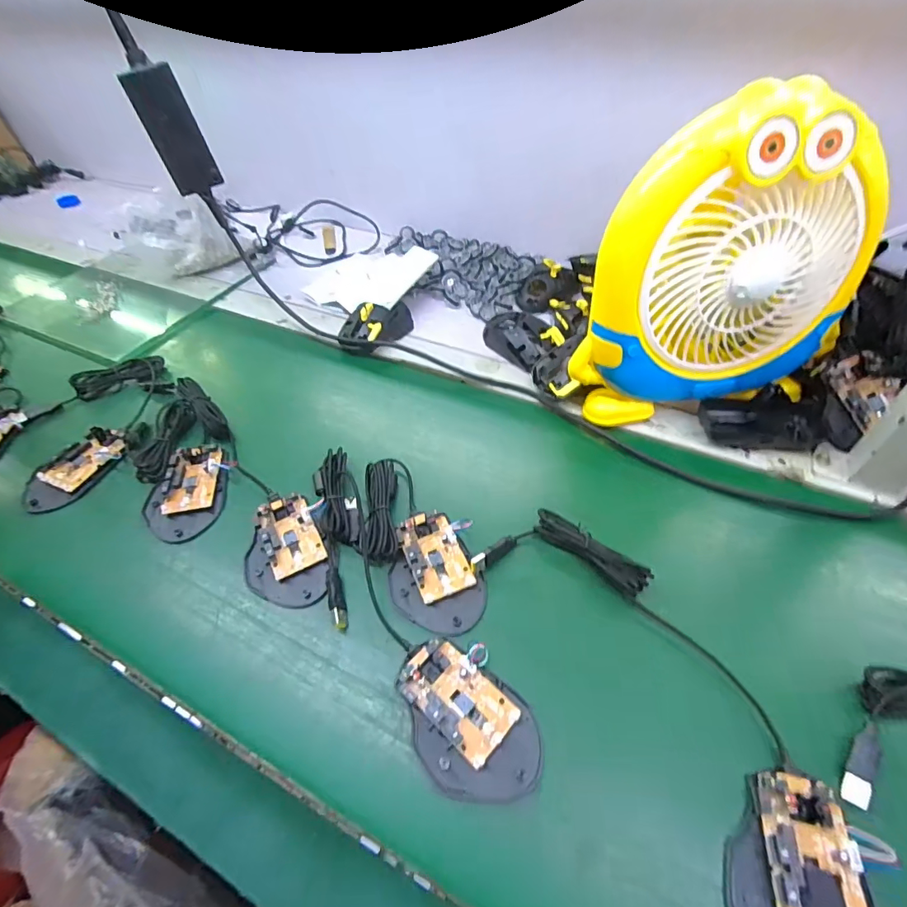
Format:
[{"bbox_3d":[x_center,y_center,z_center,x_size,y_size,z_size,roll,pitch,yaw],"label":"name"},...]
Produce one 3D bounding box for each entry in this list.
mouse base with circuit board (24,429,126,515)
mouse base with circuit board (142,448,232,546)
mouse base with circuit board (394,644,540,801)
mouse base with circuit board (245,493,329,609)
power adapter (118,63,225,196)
[{"bbox_3d":[-0.376,0.017,0.486,0.051,0.023,0.100,28,57,24],"label":"mouse base with circuit board"},{"bbox_3d":[-0.254,0.034,0.462,0.070,0.020,0.101,-2,50,2],"label":"mouse base with circuit board"},{"bbox_3d":[0.008,0.174,0.323,0.072,0.017,0.107,-32,55,-21],"label":"mouse base with circuit board"},{"bbox_3d":[-0.144,0.079,0.416,0.067,0.016,0.107,-13,51,-8],"label":"mouse base with circuit board"},{"bbox_3d":[-0.294,-0.338,0.516,0.051,0.110,0.025,-29,54,-19],"label":"power adapter"}]

